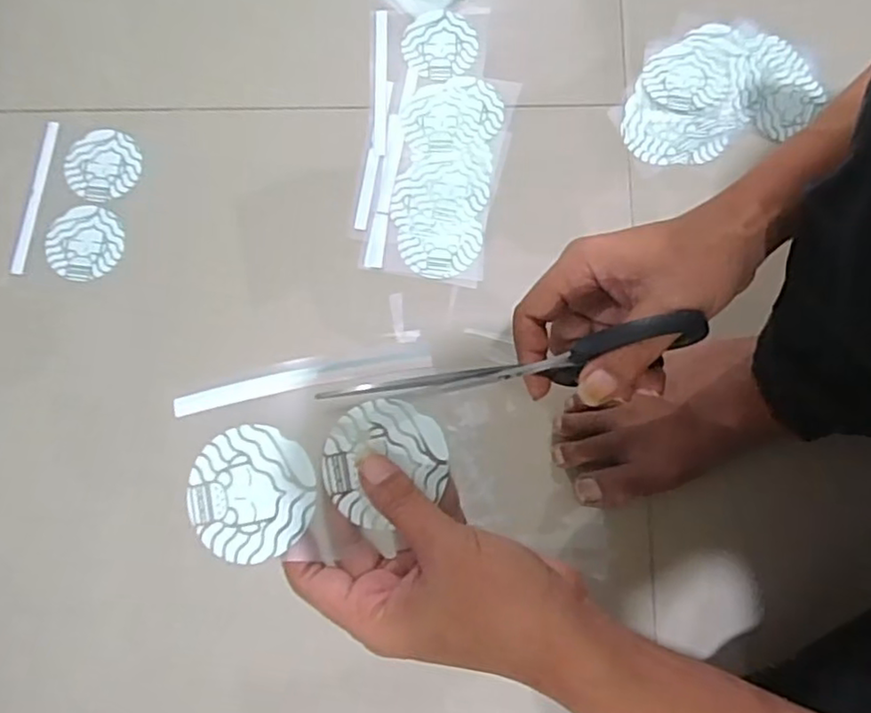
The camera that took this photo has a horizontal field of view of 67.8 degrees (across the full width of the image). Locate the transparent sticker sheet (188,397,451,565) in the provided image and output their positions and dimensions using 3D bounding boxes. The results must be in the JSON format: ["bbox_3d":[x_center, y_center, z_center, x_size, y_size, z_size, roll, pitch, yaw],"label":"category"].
[{"bbox_3d":[-0.060,0.065,0.342,0.131,0.013,0.076,-1,78,-7],"label":"transparent sticker sheet"}]

